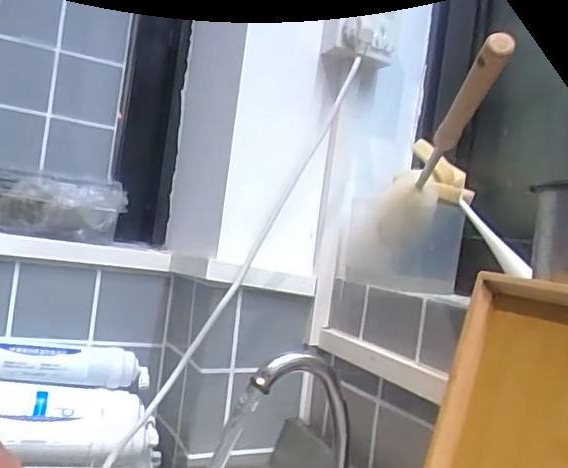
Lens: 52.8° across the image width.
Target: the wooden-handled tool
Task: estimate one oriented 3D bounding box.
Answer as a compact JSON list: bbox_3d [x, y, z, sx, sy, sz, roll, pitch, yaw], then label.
[{"bbox_3d":[0.144,-0.089,0.495,0.017,0.020,0.239,8,-21,1],"label":"wooden-handled tool"}]

